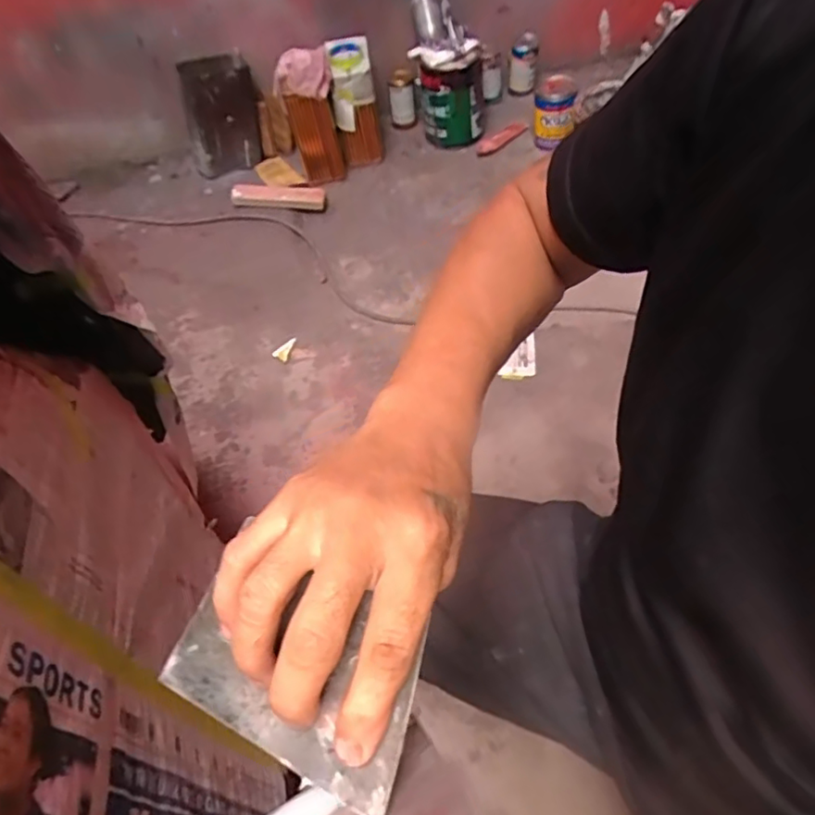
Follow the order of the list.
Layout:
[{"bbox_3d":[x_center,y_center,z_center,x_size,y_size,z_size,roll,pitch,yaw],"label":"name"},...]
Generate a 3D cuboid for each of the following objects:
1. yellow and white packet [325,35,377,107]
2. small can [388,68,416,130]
[{"bbox_3d":[-0.135,-0.797,1.405,0.097,0.109,0.136,-8,52,-1],"label":"yellow and white packet"},{"bbox_3d":[-0.013,-0.816,1.579,0.063,0.146,0.063,-3,52,4],"label":"small can"}]

